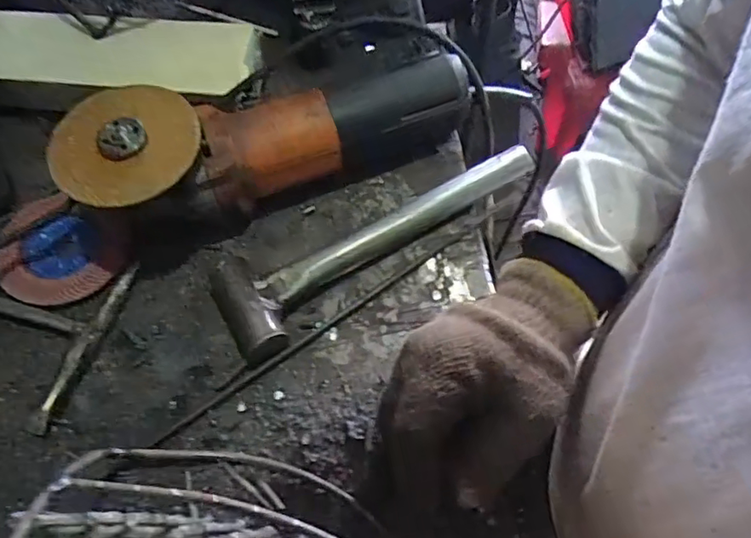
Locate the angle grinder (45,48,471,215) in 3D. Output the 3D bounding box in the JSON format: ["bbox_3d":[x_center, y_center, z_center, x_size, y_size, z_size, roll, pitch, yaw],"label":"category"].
[{"bbox_3d":[-0.071,-0.101,0.413,0.283,0.094,0.092,-25,63,-13],"label":"angle grinder"}]

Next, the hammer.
[{"bbox_3d":[0.000,-0.030,0.415,0.248,0.028,0.065,-33,64,-15],"label":"hammer"}]

